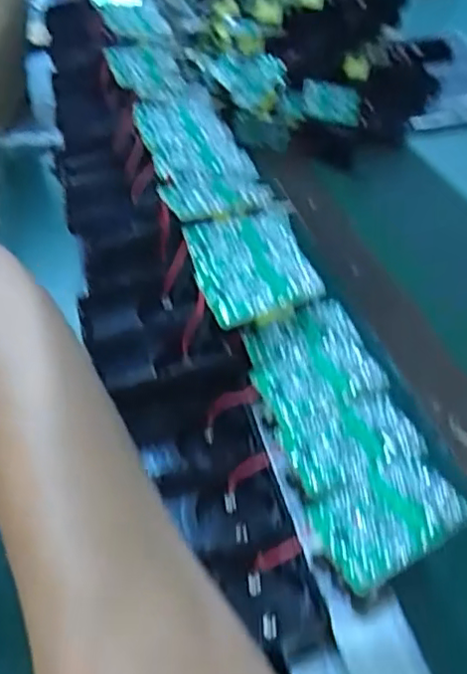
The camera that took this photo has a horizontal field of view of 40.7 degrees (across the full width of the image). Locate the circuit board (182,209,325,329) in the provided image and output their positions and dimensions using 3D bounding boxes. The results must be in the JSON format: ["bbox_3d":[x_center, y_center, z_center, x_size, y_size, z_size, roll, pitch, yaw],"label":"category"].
[{"bbox_3d":[0.011,-0.042,0.361,0.065,0.007,0.077,-13,56,-13],"label":"circuit board"}]

